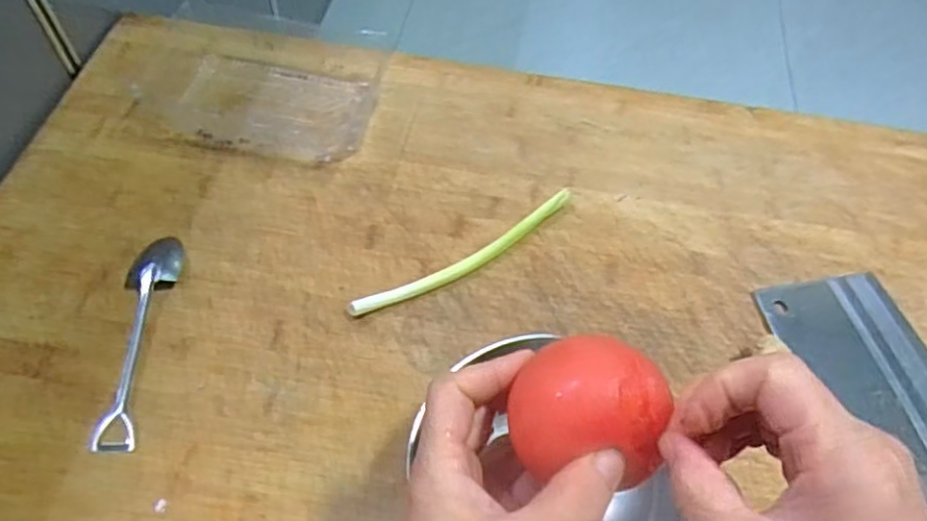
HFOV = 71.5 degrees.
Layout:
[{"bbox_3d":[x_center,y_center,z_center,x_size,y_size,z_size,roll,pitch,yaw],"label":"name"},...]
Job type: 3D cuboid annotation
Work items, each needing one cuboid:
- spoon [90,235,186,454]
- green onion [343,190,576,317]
[{"bbox_3d":[-0.210,0.046,0.416,0.028,0.011,0.153,1,57,-3],"label":"spoon"},{"bbox_3d":[0.005,-0.002,0.462,0.186,0.015,0.017,-29,63,-20],"label":"green onion"}]

